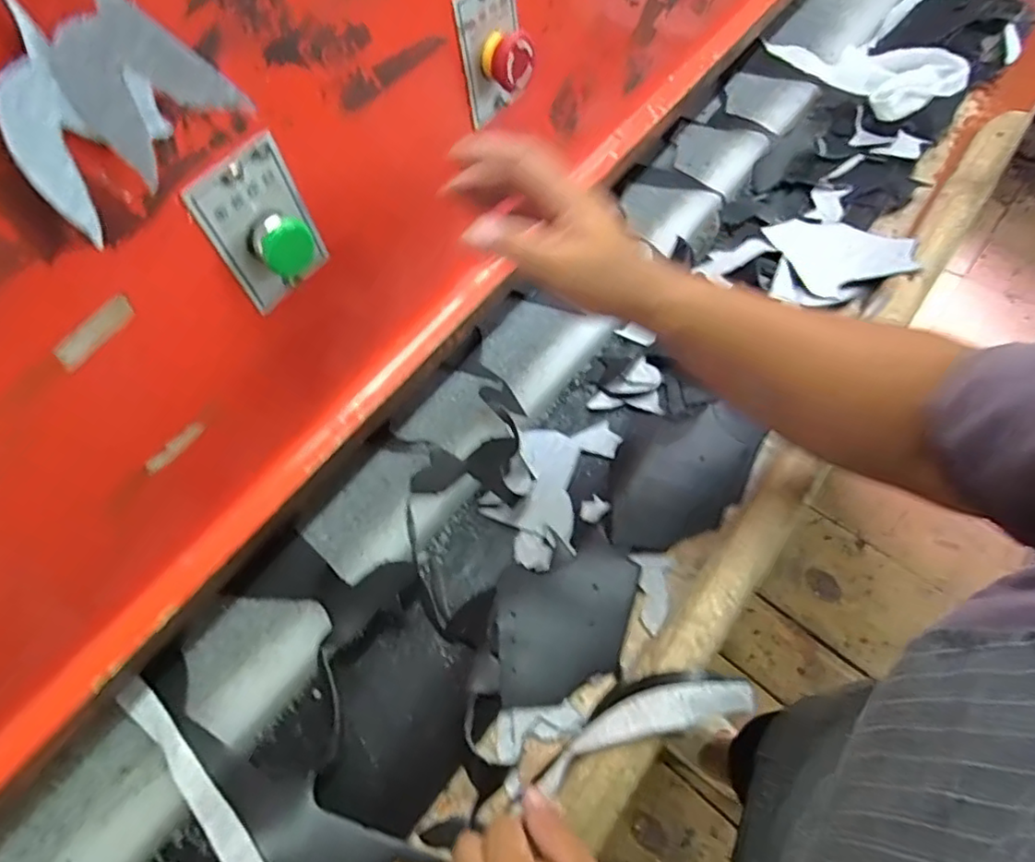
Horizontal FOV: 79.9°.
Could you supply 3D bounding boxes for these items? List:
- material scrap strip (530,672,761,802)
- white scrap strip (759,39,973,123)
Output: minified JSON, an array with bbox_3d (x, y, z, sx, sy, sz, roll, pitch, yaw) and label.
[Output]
[{"bbox_3d":[0.079,0.187,0.399,0.145,0.031,0.036,-22,63,1],"label":"material scrap strip"},{"bbox_3d":[0.415,-0.436,0.723,0.121,0.036,0.223,-33,62,-14],"label":"white scrap strip"}]

